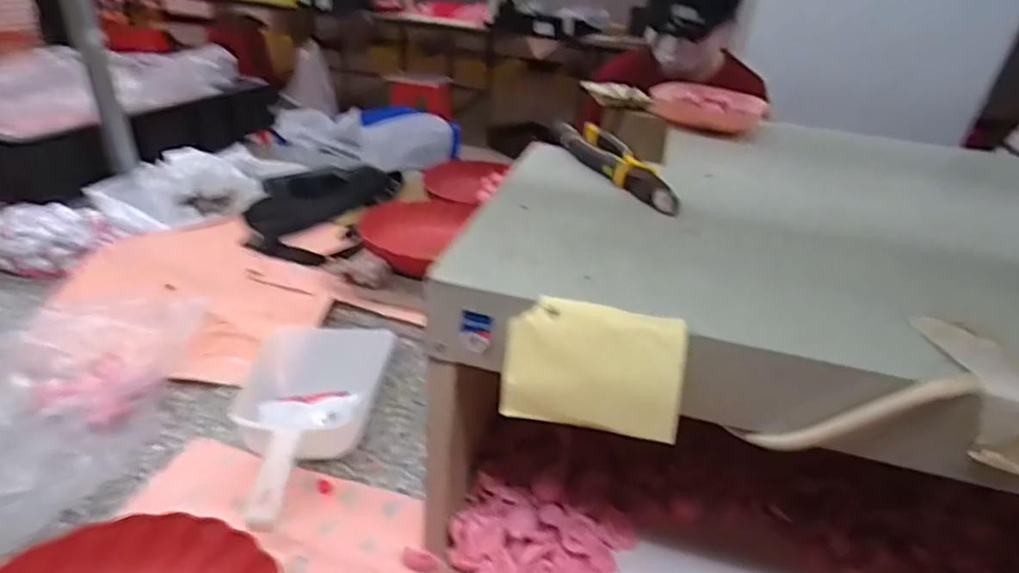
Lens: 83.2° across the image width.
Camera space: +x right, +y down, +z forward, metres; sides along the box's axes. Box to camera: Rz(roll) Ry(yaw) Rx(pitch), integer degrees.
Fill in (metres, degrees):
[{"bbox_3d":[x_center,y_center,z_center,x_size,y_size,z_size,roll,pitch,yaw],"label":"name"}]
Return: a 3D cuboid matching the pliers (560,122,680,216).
[{"bbox_3d":[0.096,-0.116,0.531,0.047,0.018,0.197,-2,32,-16],"label":"pliers"}]

